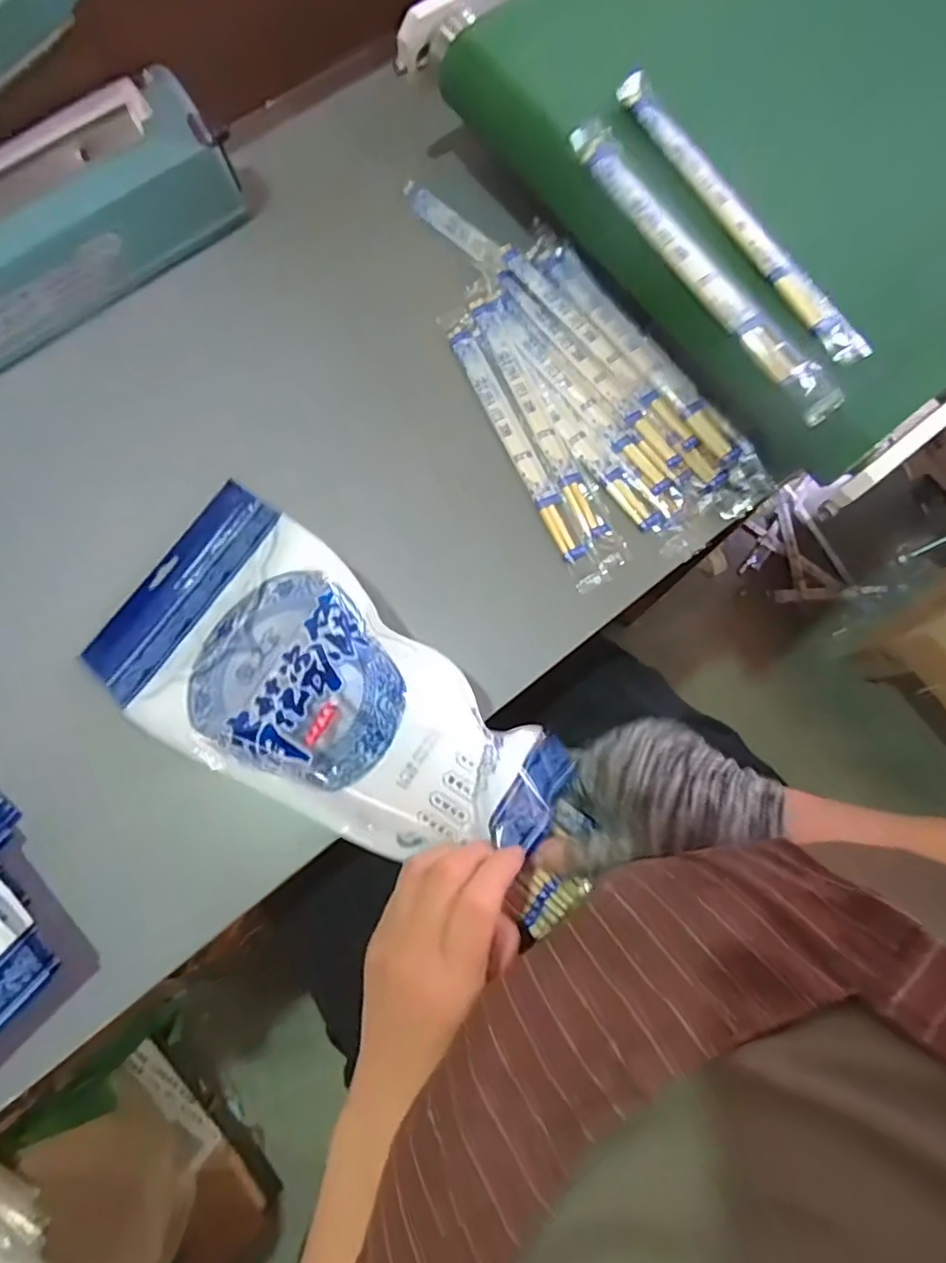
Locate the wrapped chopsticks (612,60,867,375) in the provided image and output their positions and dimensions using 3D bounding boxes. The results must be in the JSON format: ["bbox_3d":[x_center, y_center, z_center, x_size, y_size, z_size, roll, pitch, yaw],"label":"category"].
[{"bbox_3d":[0.156,-0.249,0.363,0.021,0.013,0.227,-30,79,-7],"label":"wrapped chopsticks"}]

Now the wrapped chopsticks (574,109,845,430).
[{"bbox_3d":[0.134,-0.215,0.359,0.024,0.017,0.227,-35,80,-8],"label":"wrapped chopsticks"}]

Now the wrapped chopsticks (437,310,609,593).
[{"bbox_3d":[0.032,-0.131,0.428,0.019,0.008,0.227,-25,79,-6],"label":"wrapped chopsticks"}]

